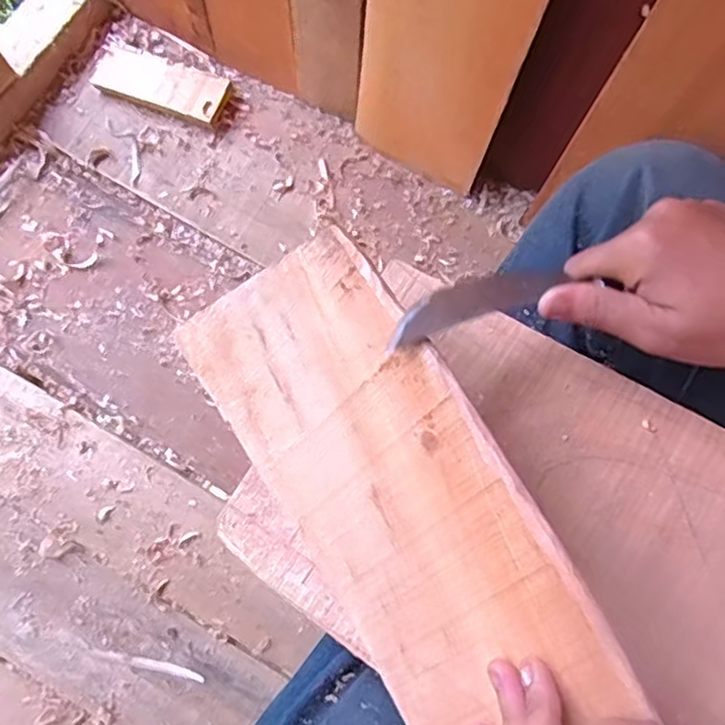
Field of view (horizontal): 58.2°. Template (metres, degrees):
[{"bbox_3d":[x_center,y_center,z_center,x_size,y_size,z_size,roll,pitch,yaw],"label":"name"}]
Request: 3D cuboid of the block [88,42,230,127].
[{"bbox_3d":[-0.184,-0.252,0.589,0.123,0.016,0.049,21,77,3],"label":"block"}]

